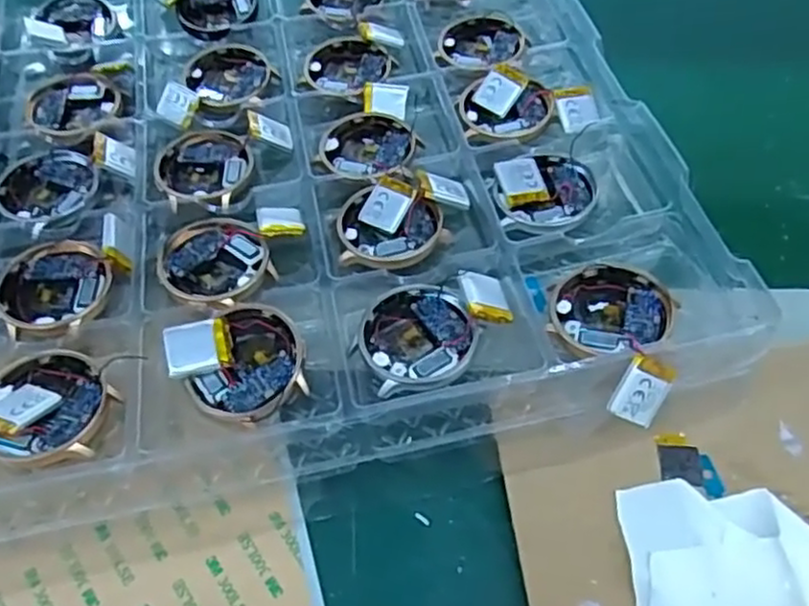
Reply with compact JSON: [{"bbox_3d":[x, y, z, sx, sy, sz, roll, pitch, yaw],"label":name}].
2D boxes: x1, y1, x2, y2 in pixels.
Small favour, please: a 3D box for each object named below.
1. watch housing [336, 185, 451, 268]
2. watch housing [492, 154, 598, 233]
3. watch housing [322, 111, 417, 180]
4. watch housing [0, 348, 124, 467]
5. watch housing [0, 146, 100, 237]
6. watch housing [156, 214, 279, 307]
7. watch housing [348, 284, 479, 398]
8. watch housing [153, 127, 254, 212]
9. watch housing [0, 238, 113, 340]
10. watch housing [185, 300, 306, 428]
[{"bbox_3d":[-0.005,-0.031,0.301,0.046,0.012,0.037,7,57,6],"label":"watch housing"},{"bbox_3d":[0.061,-0.047,0.306,0.045,0.008,0.039,-20,58,-12],"label":"watch housing"},{"bbox_3d":[-0.017,-0.073,0.333,0.042,0.013,0.046,-7,56,-3],"label":"watch housing"},{"bbox_3d":[-0.127,0.035,0.248,0.044,0.012,0.041,0,56,1],"label":"watch housing"},{"bbox_3d":[-0.160,-0.051,0.320,0.041,0.011,0.046,-33,62,-19],"label":"watch housing"},{"bbox_3d":[-0.079,-0.018,0.293,0.042,0.011,0.049,-33,62,-19],"label":"watch housing"},{"bbox_3d":[0.004,0.012,0.266,0.043,0.010,0.042,0,56,1],"label":"watch housing"},{"bbox_3d":[-0.092,-0.063,0.328,0.042,0.013,0.052,-24,59,-14],"label":"watch housing"},{"bbox_3d":[-0.139,-0.007,0.285,0.041,0.010,0.044,0,56,1],"label":"watch housing"},{"bbox_3d":[-0.054,0.023,0.258,0.039,0.014,0.043,16,58,11],"label":"watch housing"}]

